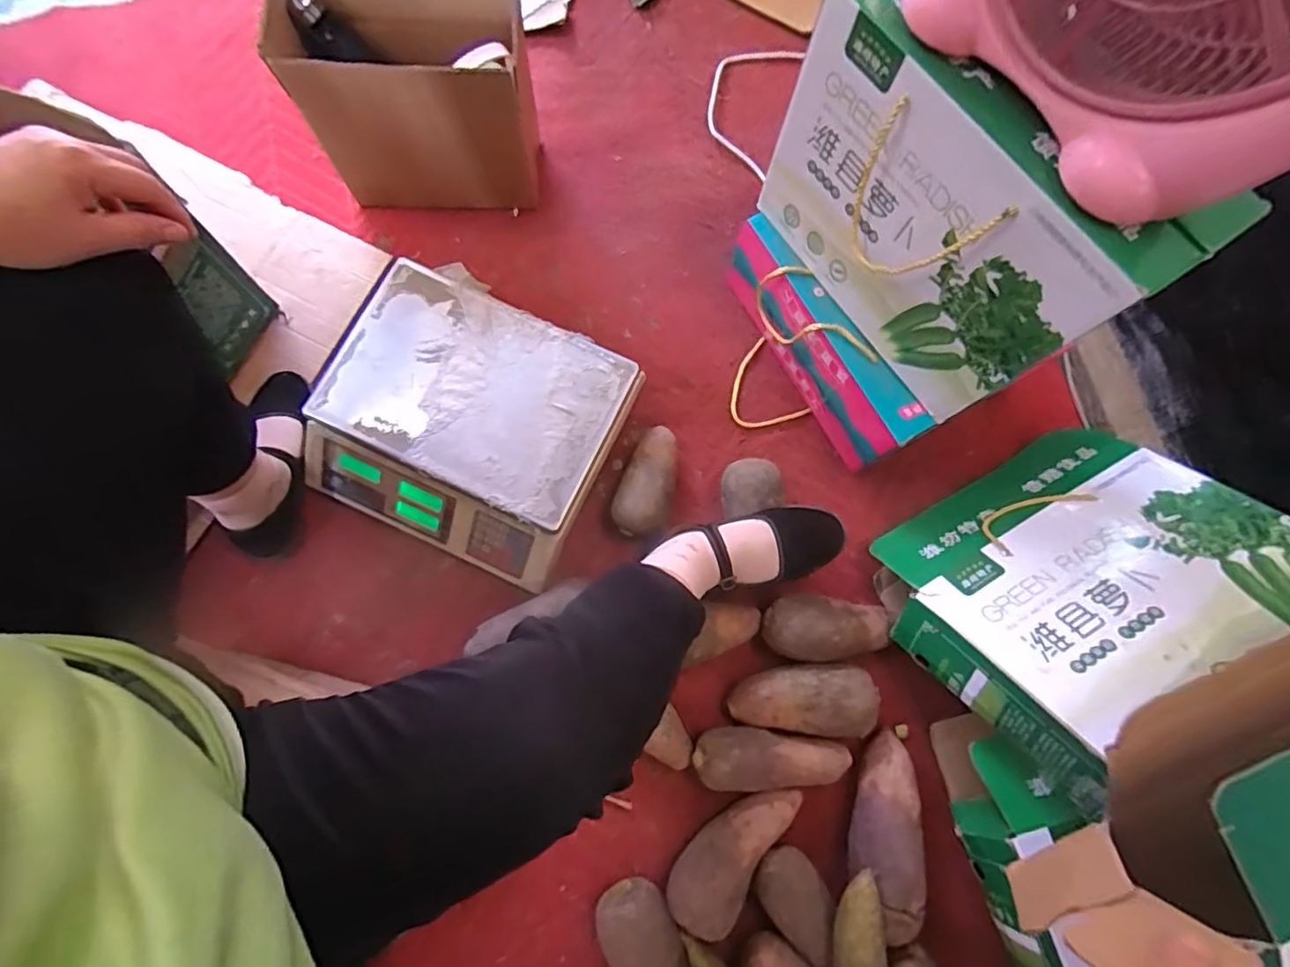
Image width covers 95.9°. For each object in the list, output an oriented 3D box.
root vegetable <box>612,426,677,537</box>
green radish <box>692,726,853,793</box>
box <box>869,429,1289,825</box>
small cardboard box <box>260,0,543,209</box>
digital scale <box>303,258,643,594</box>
[{"bbox_3d":[0.006,-0.003,0.741,0.064,0.062,0.144,19,77,3],"label":"root vegetable"},{"bbox_3d":[0.145,0.324,0.674,0.180,0.054,0.068,8,77,0],"label":"green radish"},{"bbox_3d":[0.498,0.124,0.666,0.386,0.114,0.342,-28,40,-6],"label":"box"},{"bbox_3d":[-0.291,-0.486,0.750,0.292,0.236,0.155,3,77,-1],"label":"small cardboard box"},{"bbox_3d":[-0.214,-0.077,0.732,0.342,0.103,0.319,26,78,4],"label":"digital scale"}]

